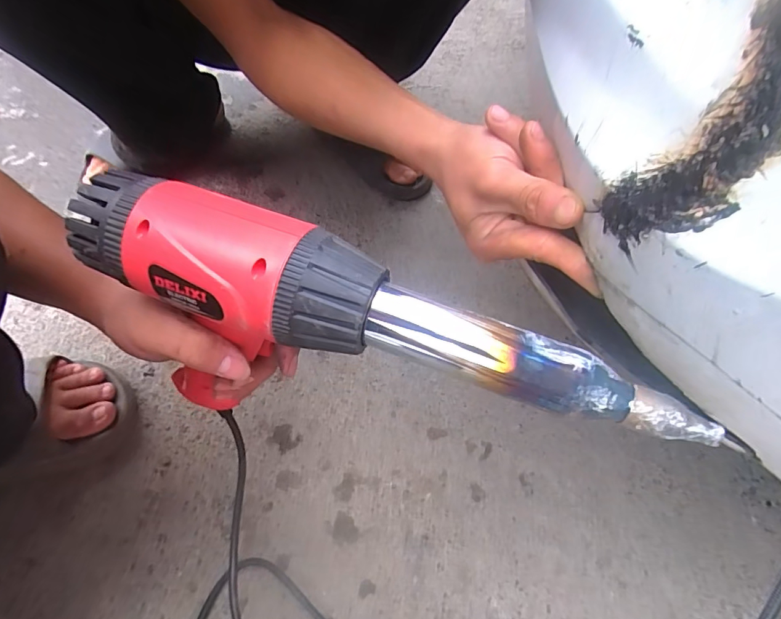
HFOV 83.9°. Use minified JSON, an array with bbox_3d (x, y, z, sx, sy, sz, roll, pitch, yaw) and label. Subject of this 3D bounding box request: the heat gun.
[{"bbox_3d":[-0.013,0.031,0.247,0.287,0.153,0.060,17,60,7],"label":"heat gun"}]

